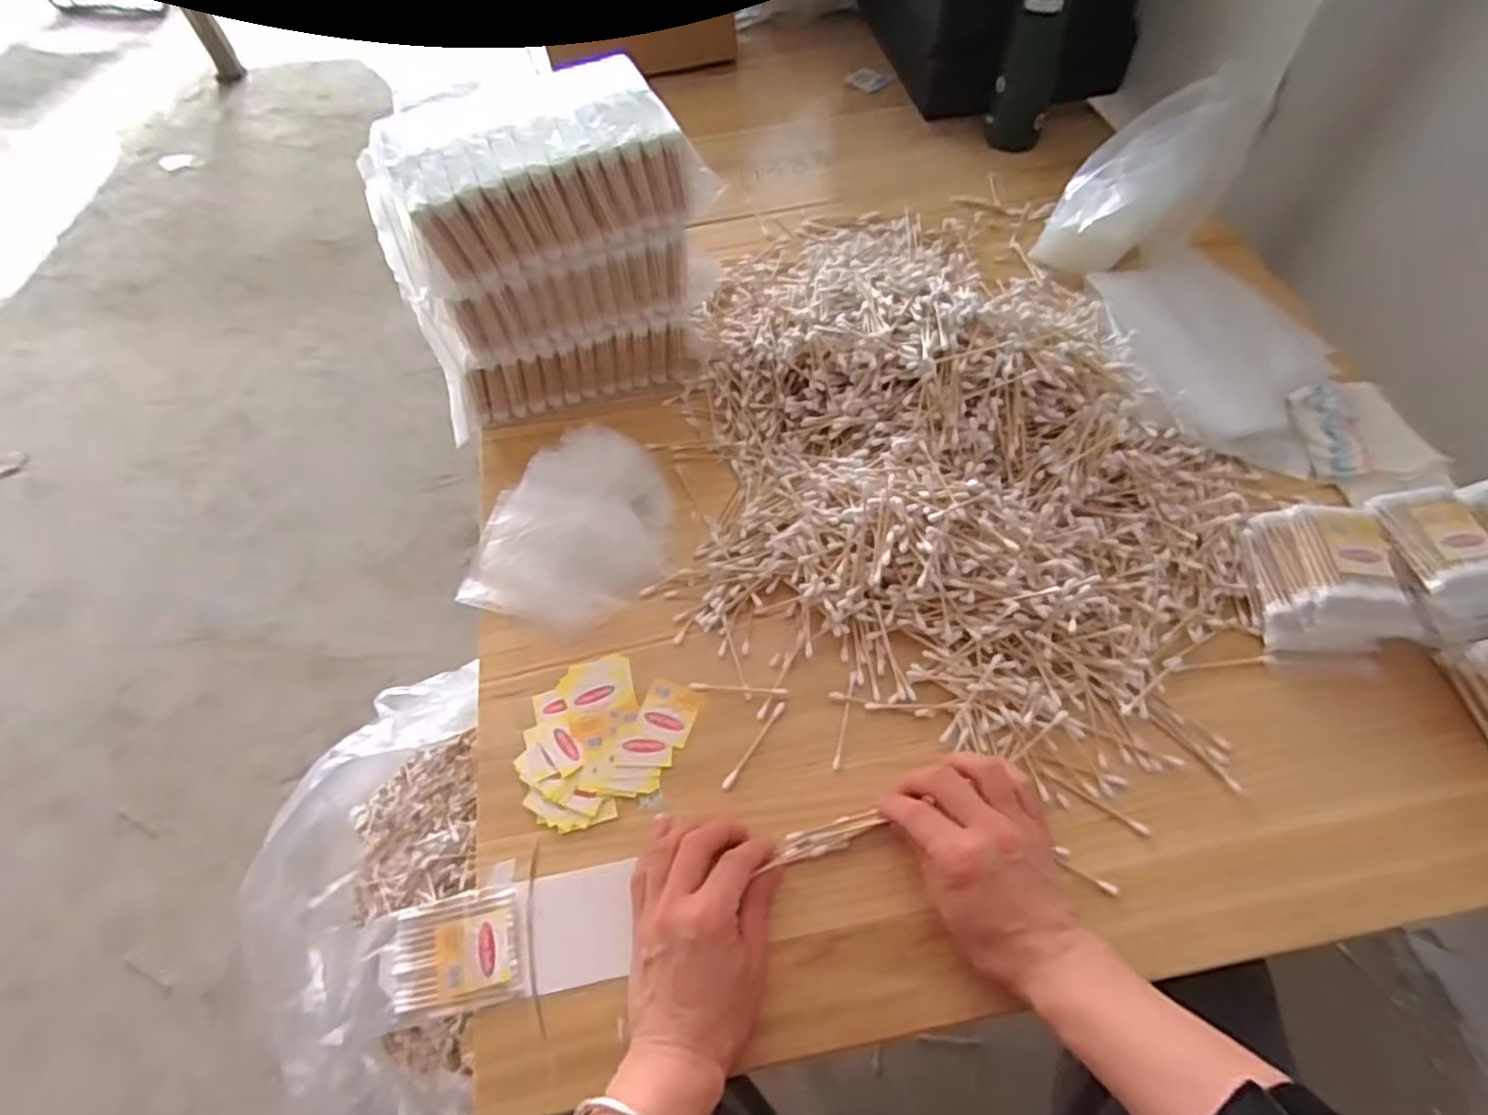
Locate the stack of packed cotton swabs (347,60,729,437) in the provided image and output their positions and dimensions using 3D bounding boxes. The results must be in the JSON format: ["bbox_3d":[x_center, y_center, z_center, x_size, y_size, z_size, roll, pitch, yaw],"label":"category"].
[{"bbox_3d":[-0.148,-0.232,0.583,0.224,0.211,0.119,-25,58,-12],"label":"stack of packed cotton swabs"}]

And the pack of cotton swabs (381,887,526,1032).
[{"bbox_3d":[-0.169,0.228,0.423,0.079,0.009,0.061,-12,57,-3],"label":"pack of cotton swabs"}]

